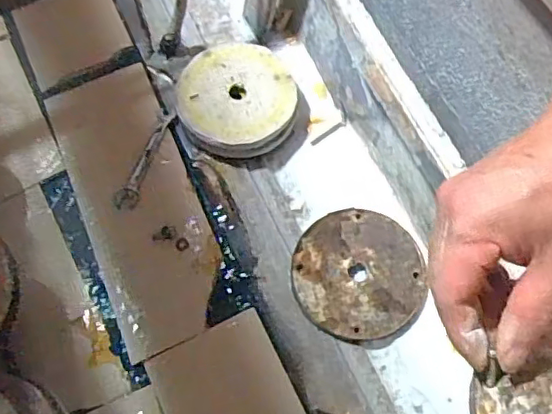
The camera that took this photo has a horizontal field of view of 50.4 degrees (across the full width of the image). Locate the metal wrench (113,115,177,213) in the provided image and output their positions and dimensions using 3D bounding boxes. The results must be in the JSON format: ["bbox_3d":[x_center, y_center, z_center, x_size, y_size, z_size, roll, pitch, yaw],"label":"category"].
[{"bbox_3d":[-0.135,-0.049,0.598,0.025,0.007,0.113,17,70,10],"label":"metal wrench"}]

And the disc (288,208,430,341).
[{"bbox_3d":[0.077,0.061,0.549,0.117,0.013,0.120,-1,68,3],"label":"disc"}]

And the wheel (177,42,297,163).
[{"bbox_3d":[-0.041,-0.109,0.605,0.114,0.042,0.120,-1,68,3],"label":"wheel"}]

